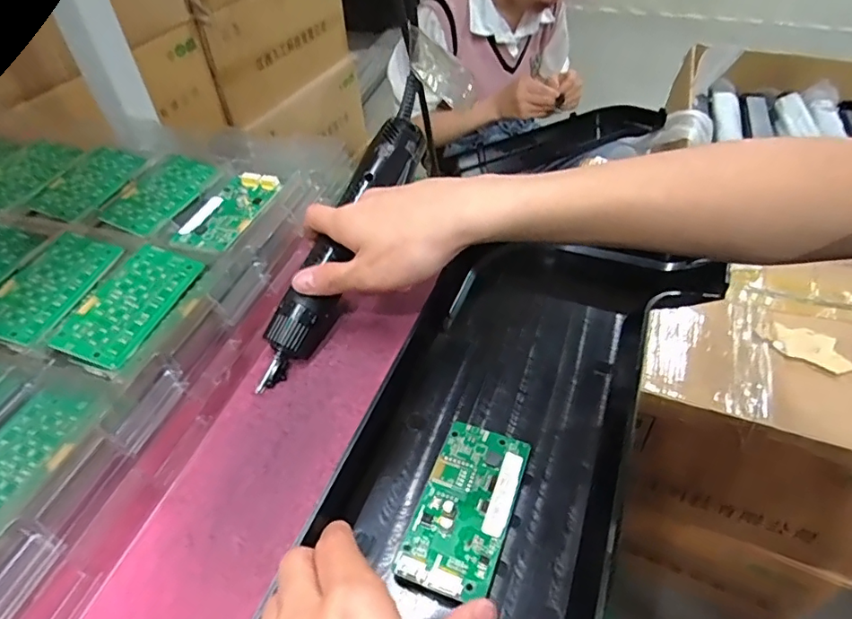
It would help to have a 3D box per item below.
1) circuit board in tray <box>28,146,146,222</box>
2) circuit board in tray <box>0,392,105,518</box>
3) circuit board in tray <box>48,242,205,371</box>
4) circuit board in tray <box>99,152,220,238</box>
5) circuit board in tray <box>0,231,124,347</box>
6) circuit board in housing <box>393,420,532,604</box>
[{"bbox_3d":[-0.289,-0.110,0.465,0.043,0.010,0.095,12,46,12],"label":"circuit board in tray"},{"bbox_3d":[-0.218,0.080,0.278,0.049,0.005,0.094,18,48,17],"label":"circuit board in tray"},{"bbox_3d":[-0.191,-0.005,0.351,0.047,0.004,0.095,19,51,3],"label":"circuit board in tray"},{"bbox_3d":[-0.219,-0.096,0.448,0.056,0.007,0.096,10,46,10],"label":"circuit board in tray"},{"bbox_3d":[-0.257,-0.017,0.370,0.048,0.009,0.093,11,46,11],"label":"circuit board in tray"},{"bbox_3d":[0.022,0.105,0.293,0.047,0.009,0.094,19,45,13],"label":"circuit board in housing"}]

